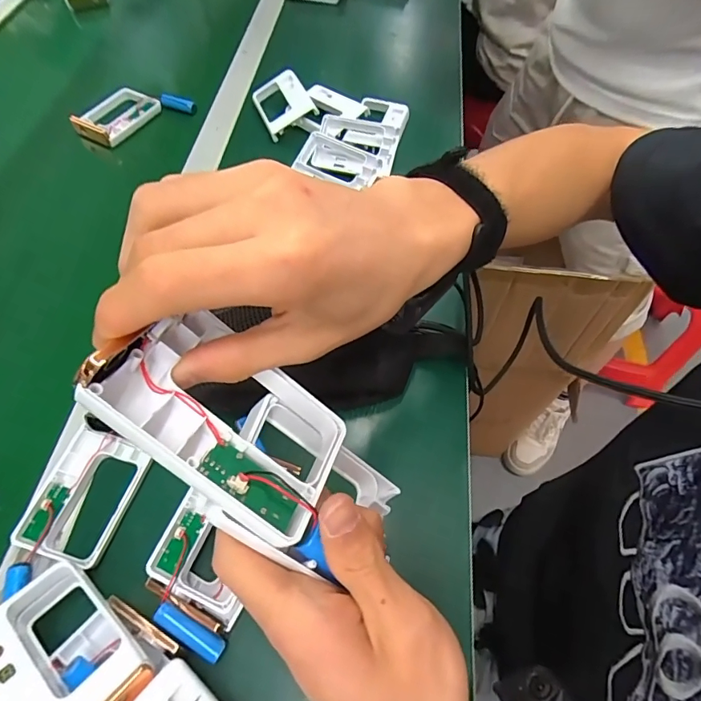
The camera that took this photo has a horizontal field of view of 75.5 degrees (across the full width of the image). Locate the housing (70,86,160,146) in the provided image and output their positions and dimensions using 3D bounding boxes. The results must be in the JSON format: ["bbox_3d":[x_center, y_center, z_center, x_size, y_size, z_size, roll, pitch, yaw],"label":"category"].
[{"bbox_3d":[-0.312,-0.315,0.599,0.076,0.021,0.102,28,64,15],"label":"housing"}]

